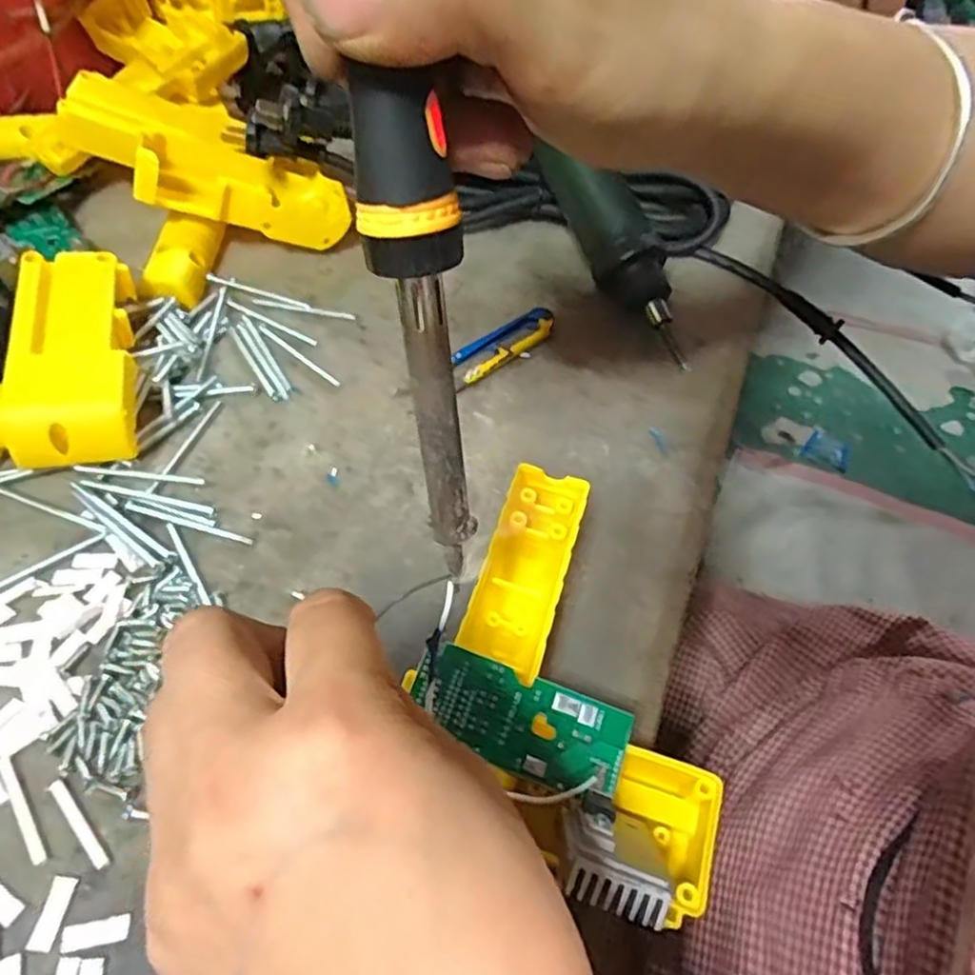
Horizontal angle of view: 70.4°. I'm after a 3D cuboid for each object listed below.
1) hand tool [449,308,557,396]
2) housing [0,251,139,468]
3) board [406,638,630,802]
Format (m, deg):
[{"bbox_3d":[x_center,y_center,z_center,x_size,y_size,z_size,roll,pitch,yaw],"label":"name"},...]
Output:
[{"bbox_3d":[0.007,-0.079,0.384,0.070,0.010,0.023,-31,64,-23],"label":"hand tool"},{"bbox_3d":[-0.247,-0.052,0.328,0.149,0.038,0.111,-13,58,-13],"label":"housing"},{"bbox_3d":[0.011,0.080,0.241,0.076,0.006,0.033,24,57,3],"label":"board"}]

